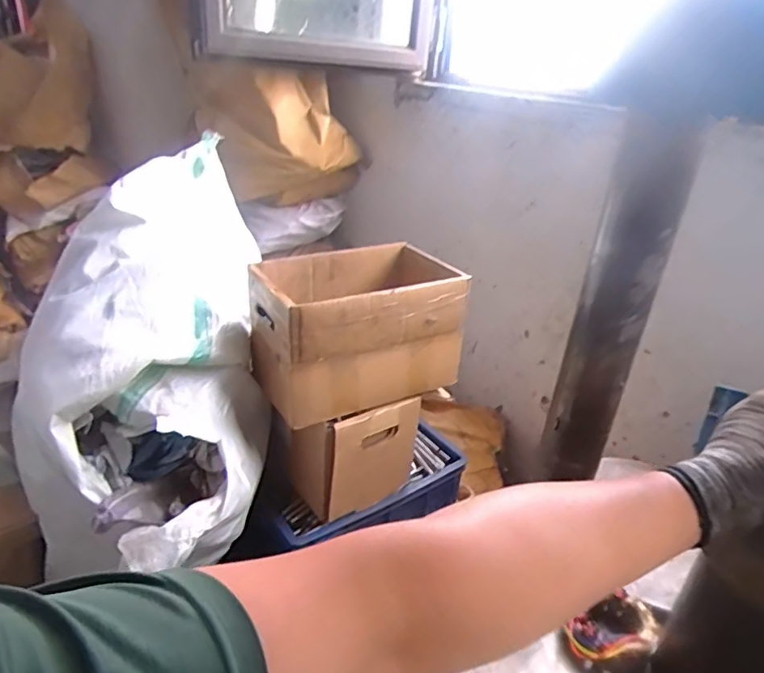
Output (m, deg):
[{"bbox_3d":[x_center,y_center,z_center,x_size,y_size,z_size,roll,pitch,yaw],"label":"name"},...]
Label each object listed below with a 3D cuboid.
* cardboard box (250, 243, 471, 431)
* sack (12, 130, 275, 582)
[{"bbox_3d":[-0.054,-0.020,0.911,0.322,0.196,0.219,-13,33,-30],"label":"cardboard box"},{"bbox_3d":[-0.399,-0.014,0.956,0.356,0.310,0.704,-3,47,-15],"label":"sack"}]

